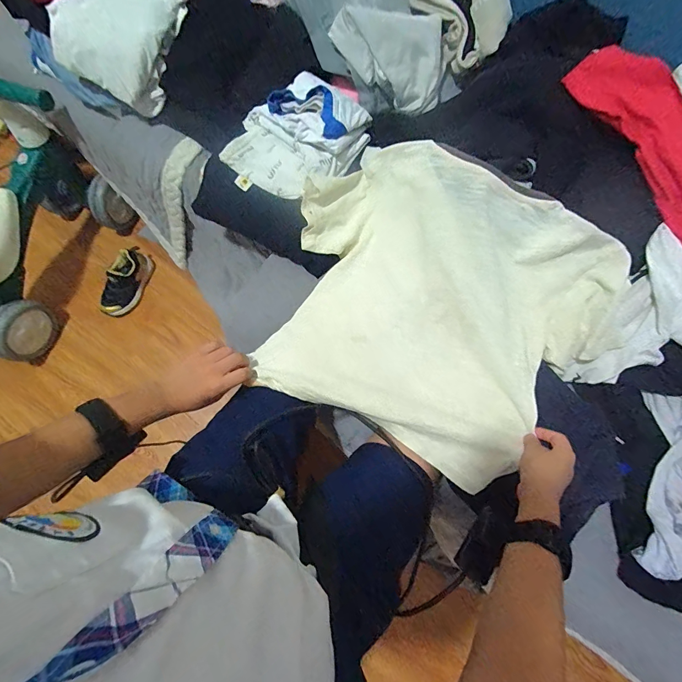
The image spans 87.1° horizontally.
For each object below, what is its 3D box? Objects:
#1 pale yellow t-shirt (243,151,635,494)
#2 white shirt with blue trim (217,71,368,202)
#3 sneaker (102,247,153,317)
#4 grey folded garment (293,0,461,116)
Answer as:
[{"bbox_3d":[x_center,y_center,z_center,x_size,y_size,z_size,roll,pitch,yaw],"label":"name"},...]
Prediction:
[{"bbox_3d":[0.115,-0.042,0.478,0.423,0.121,0.379,26,74,7],"label":"pale yellow t-shirt"},{"bbox_3d":[-0.076,-0.318,0.558,0.190,0.082,0.214,41,76,11],"label":"white shirt with blue trim"},{"bbox_3d":[-0.571,-0.156,0.954,0.080,0.079,0.188,23,88,6],"label":"sneaker"},{"bbox_3d":[0.055,-0.486,0.571,0.186,0.125,0.250,-41,78,-13],"label":"grey folded garment"}]

